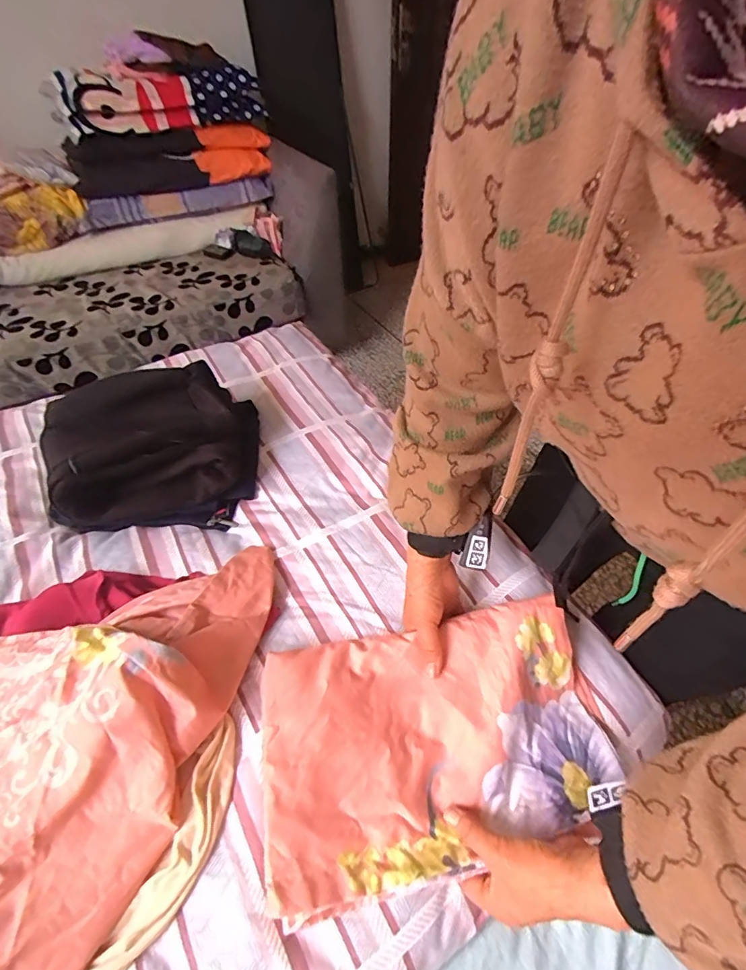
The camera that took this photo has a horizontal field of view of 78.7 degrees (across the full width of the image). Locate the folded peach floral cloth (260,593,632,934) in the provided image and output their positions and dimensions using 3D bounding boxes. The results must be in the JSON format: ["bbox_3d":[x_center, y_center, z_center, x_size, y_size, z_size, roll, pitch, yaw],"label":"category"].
[{"bbox_3d":[0.065,0.246,0.462,0.348,0.041,0.218,-9,51,-11],"label":"folded peach floral cloth"}]

